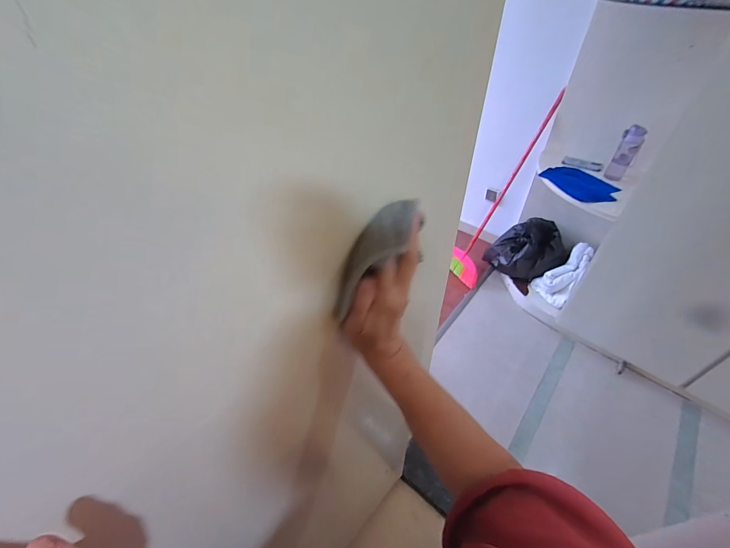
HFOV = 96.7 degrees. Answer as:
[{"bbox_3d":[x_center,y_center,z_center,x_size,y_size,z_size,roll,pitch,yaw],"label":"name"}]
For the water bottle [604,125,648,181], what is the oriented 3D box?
[{"bbox_3d":[1.111,-0.513,1.387,0.079,0.229,0.064,28,51,28],"label":"water bottle"}]

